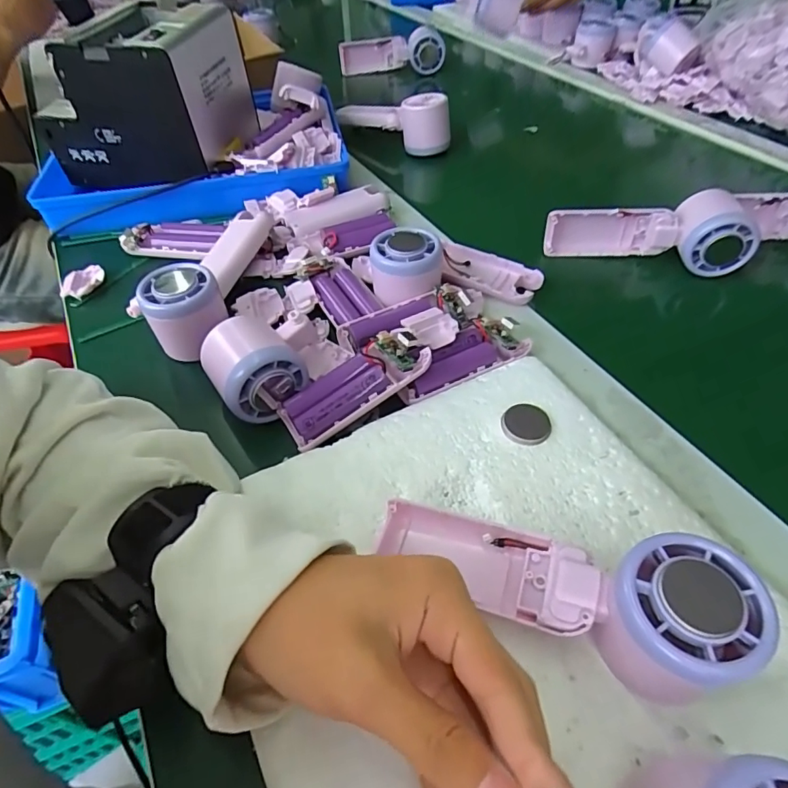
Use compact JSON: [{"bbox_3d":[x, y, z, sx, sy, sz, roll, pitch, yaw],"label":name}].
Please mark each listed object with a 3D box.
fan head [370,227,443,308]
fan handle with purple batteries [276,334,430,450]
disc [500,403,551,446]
[{"bbox_3d":[0.010,-0.099,0.397,0.054,0.042,0.063,-4,49,0],"label":"fan head"},{"bbox_3d":[-0.027,-0.004,0.334,0.102,0.021,0.042,-34,55,-6],"label":"fan handle with purple batteries"},{"bbox_3d":[0.084,0.019,0.317,0.029,0.004,0.030,-2,49,2],"label":"disc"}]

